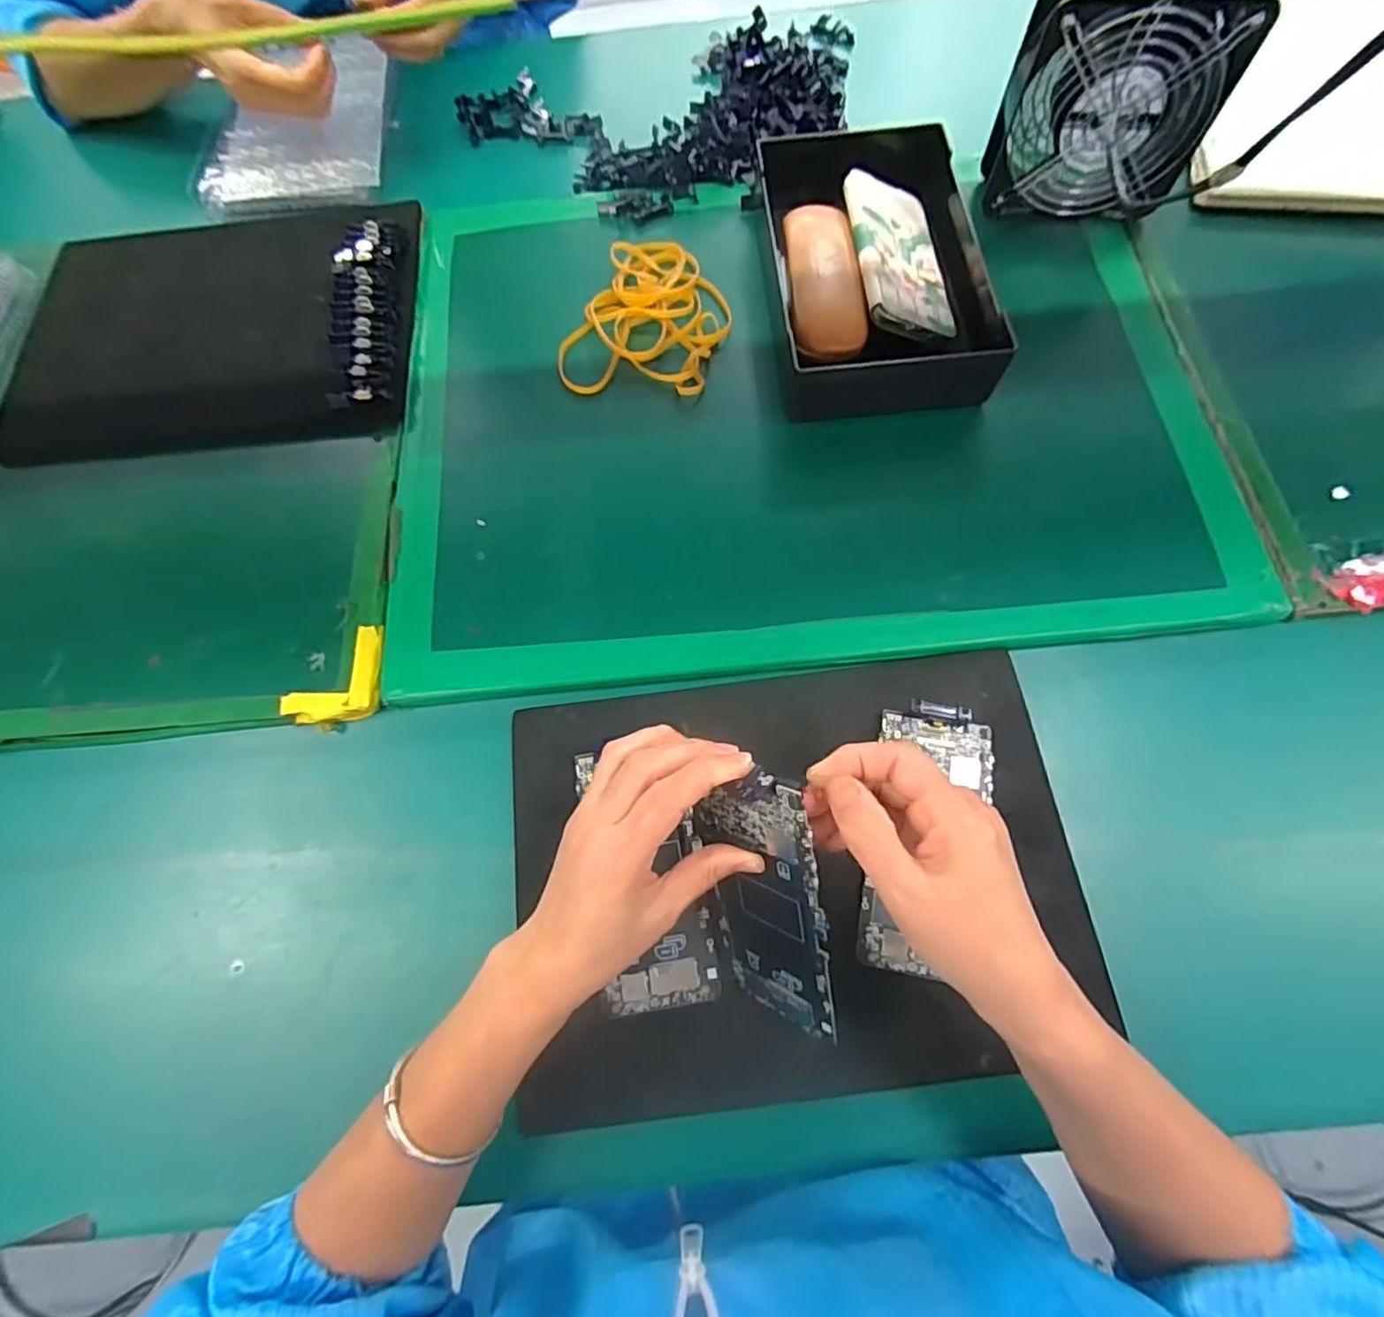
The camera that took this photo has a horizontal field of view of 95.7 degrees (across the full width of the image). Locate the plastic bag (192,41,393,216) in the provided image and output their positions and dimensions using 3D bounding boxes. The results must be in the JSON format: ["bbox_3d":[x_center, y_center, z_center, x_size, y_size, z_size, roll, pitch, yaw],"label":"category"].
[{"bbox_3d":[-0.390,-0.533,0.630,0.163,0.030,0.211,-5,70,1],"label":"plastic bag"}]

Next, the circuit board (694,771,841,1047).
[{"bbox_3d":[0.037,0.125,0.324,0.007,0.151,0.071,-27,25,-38],"label":"circuit board"}]

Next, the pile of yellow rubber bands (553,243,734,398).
[{"bbox_3d":[-0.034,-0.291,0.540,0.123,0.015,0.164,19,72,9],"label":"pile of yellow rubber bands"}]

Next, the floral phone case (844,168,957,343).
[{"bbox_3d":[0.173,-0.332,0.518,0.083,0.010,0.158,1,72,-21],"label":"floral phone case"}]

